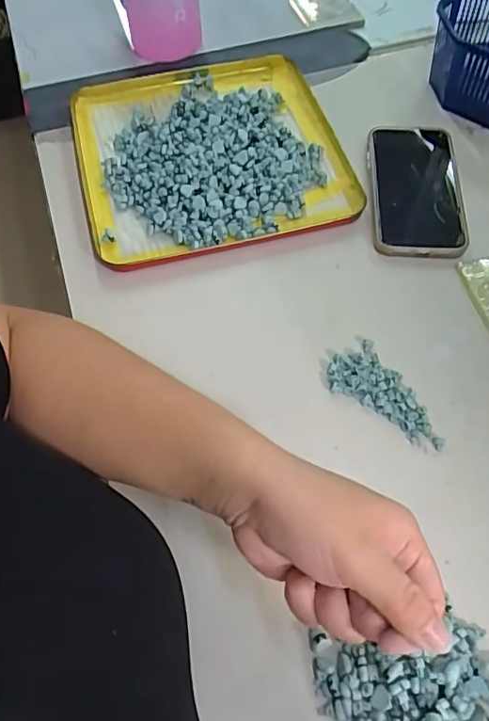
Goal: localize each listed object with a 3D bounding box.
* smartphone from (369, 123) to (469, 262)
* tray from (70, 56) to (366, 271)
[{"bbox_3d":[0.155,-0.159,0.480,0.079,0.011,0.162,4,62,3],"label":"smartphone"},{"bbox_3d":[-0.036,-0.202,0.498,0.236,0.021,0.241,-14,62,-7],"label":"tray"}]

